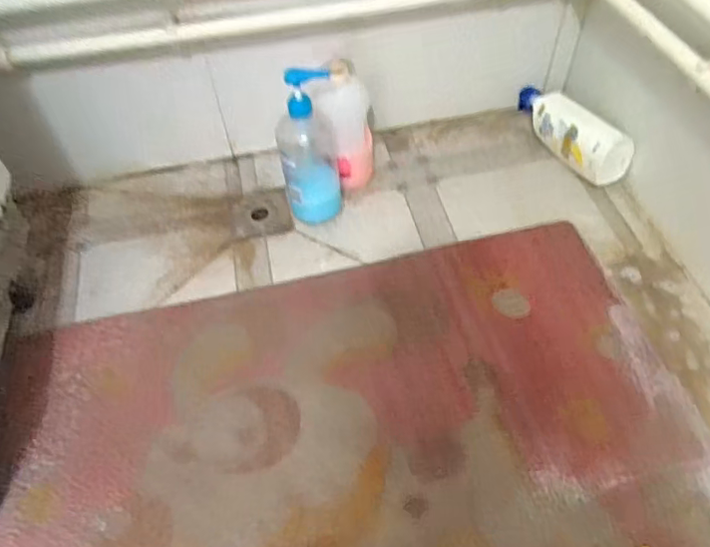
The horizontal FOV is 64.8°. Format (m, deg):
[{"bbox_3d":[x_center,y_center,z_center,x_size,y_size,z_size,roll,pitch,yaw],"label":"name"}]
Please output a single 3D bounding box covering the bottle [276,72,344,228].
[{"bbox_3d":[-0.072,-0.189,0.868,0.093,0.249,0.071,-4,52,0],"label":"bottle"}]

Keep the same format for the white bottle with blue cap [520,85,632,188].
[{"bbox_3d":[0.371,-0.259,0.989,0.075,0.111,0.259,-24,55,-15],"label":"white bottle with blue cap"}]

